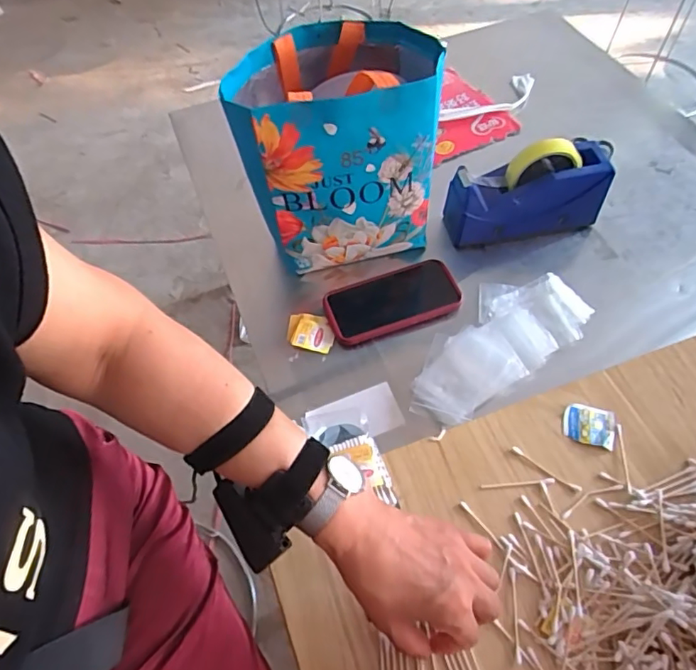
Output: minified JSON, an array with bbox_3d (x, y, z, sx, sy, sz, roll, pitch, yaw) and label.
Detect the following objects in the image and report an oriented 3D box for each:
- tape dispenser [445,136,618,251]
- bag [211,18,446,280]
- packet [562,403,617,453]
[{"bbox_3d":[0.238,-0.190,0.711,0.207,0.123,0.068,-11,58,-6],"label":"tape dispenser"},{"bbox_3d":[-0.015,-0.232,0.675,0.224,0.242,0.179,-9,58,-4],"label":"bag"},{"bbox_3d":[0.242,0.091,0.535,0.050,0.004,0.041,15,60,10],"label":"packet"}]

